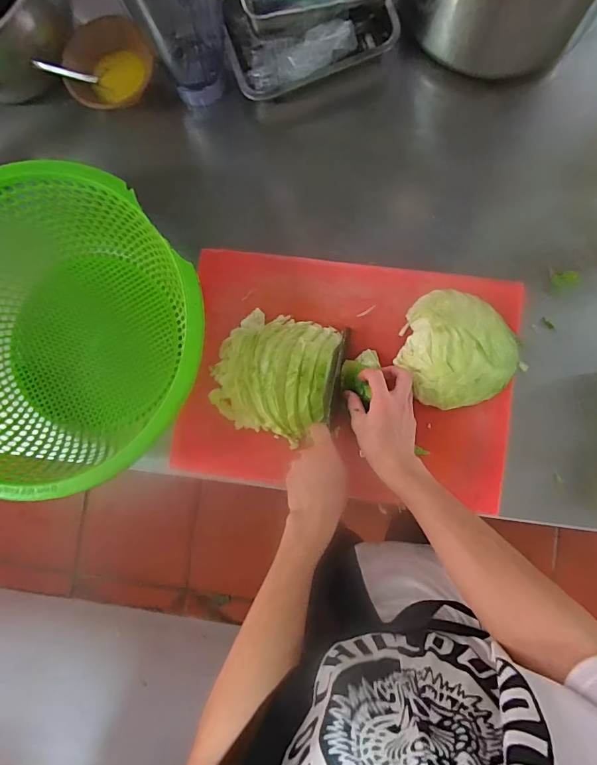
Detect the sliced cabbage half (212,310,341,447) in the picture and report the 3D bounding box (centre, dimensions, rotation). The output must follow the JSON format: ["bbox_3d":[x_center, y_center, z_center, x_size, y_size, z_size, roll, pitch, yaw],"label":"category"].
[{"bbox_3d":[-0.038,-0.013,0.587,0.179,0.070,0.177,14,88,4],"label":"sliced cabbage half"}]

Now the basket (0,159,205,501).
[{"bbox_3d":[-0.344,-0.068,0.591,0.400,0.176,0.429,0,87,4],"label":"basket"}]

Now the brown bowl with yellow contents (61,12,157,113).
[{"bbox_3d":[-0.306,-0.516,0.654,0.146,0.041,0.122,-24,86,2],"label":"brown bowl with yellow contents"}]

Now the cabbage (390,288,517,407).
[{"bbox_3d":[0.211,-0.045,0.555,0.143,0.094,0.165,-34,86,1],"label":"cabbage"}]

